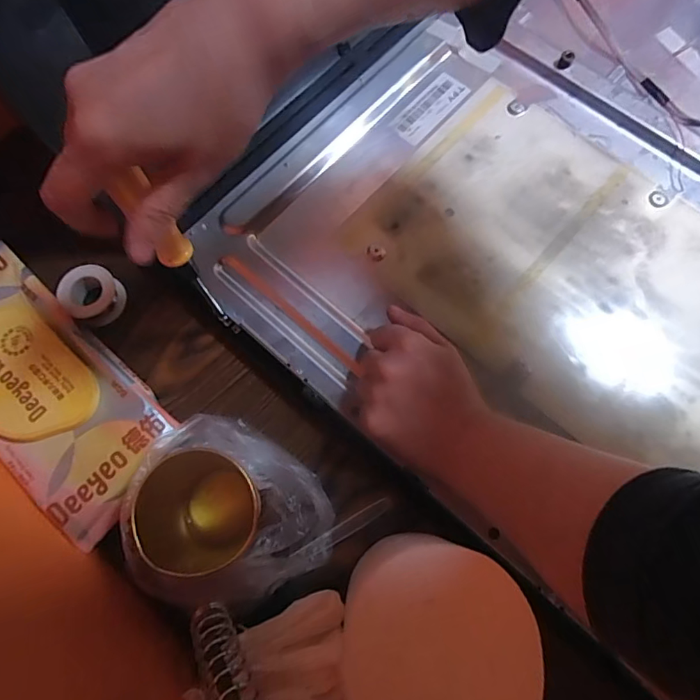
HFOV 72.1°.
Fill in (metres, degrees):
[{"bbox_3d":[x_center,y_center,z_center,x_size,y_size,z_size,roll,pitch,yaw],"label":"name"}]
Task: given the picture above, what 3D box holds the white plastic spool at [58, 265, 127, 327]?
[{"bbox_3d":[-0.202,-0.044,0.376,0.043,0.023,0.041,0,74,0],"label":"white plastic spool"}]

